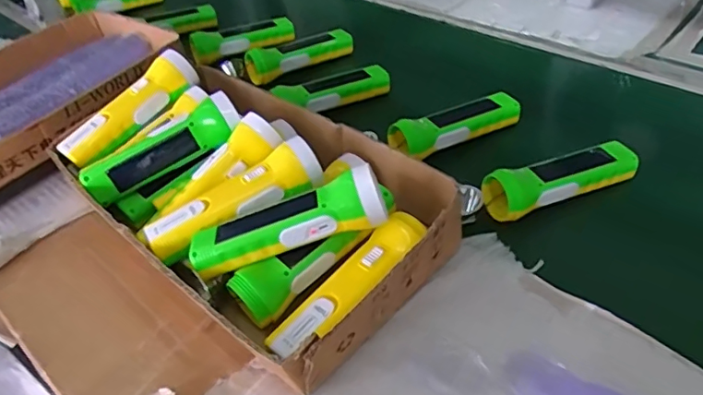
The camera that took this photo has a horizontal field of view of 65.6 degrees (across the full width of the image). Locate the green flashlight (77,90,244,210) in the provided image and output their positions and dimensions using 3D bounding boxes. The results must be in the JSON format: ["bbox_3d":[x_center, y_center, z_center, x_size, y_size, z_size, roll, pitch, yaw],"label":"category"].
[{"bbox_3d":[-0.193,-0.049,0.565,0.166,0.042,0.047,-32,46,-8],"label":"green flashlight"}]

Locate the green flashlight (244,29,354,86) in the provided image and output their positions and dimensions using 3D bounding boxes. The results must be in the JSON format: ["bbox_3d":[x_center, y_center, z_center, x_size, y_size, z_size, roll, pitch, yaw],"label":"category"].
[{"bbox_3d":[-0.076,-0.217,0.806,0.167,0.043,0.054,-30,47,-24],"label":"green flashlight"}]

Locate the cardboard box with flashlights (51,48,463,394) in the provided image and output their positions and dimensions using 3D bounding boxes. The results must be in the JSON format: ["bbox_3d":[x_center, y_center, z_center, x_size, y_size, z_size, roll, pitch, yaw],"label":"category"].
[{"bbox_3d":[-0.108,-0.010,0.533,0.389,0.097,0.224,27,52,32],"label":"cardboard box with flashlights"}]

